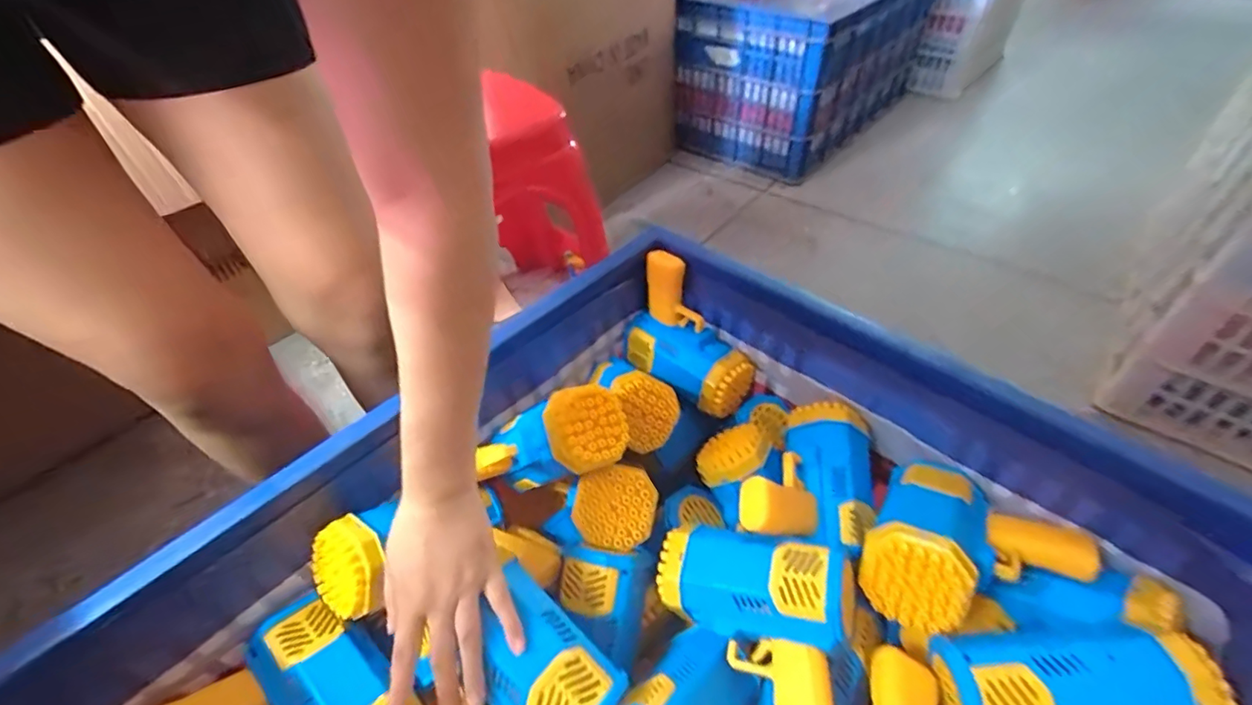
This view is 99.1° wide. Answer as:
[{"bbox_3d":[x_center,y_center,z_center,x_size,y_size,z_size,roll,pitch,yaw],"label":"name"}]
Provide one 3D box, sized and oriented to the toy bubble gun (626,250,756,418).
[{"bbox_3d":[0.074,-0.019,0.628,0.157,0.134,0.079,29,53,29],"label":"toy bubble gun"}]

